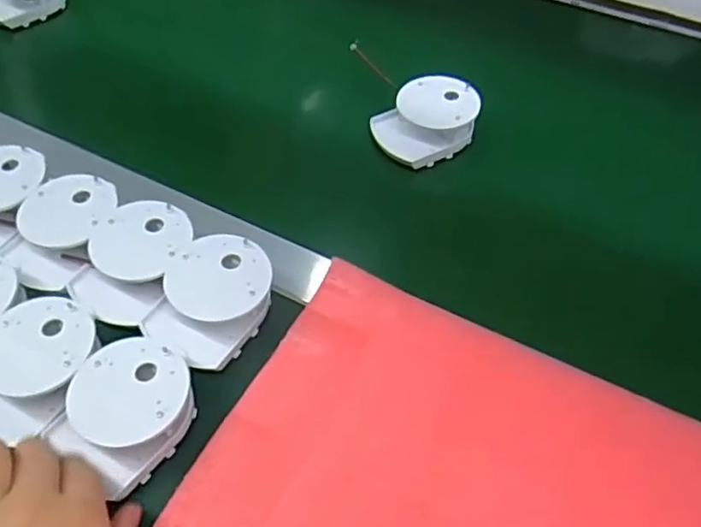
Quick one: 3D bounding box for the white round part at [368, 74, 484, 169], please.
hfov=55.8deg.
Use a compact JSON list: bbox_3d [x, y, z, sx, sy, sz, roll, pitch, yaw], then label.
[{"bbox_3d":[0.059,-0.112,0.519,0.079,0.030,0.060,-28,58,-17],"label":"white round part"}]

